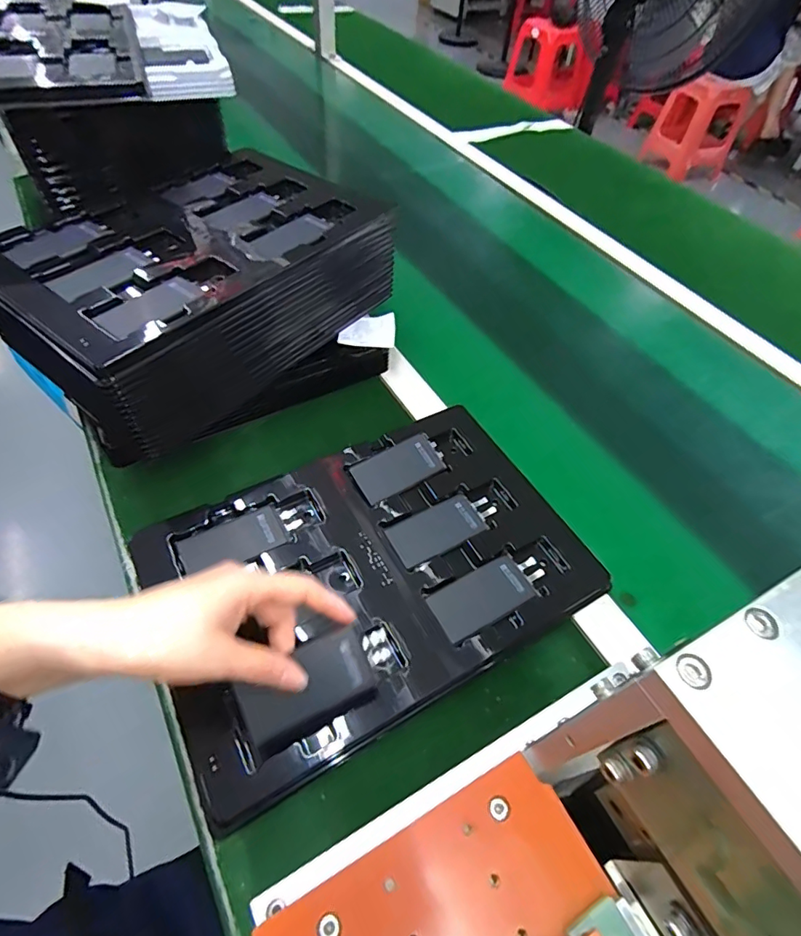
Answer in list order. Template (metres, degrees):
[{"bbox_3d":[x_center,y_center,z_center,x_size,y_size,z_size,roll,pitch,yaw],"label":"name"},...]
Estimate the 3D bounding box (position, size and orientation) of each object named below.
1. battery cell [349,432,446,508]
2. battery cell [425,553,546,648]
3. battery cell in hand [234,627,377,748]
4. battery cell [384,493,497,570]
[{"bbox_3d":[-0.001,-0.002,0.469,0.088,0.006,0.046,-28,60,-23],"label":"battery cell"},{"bbox_3d":[0.072,0.101,0.405,0.099,0.005,0.042,-24,58,-21],"label":"battery cell"},{"bbox_3d":[-0.061,0.141,0.326,0.081,0.014,0.048,-21,90,-18],"label":"battery cell in hand"},{"bbox_3d":[0.038,0.051,0.440,0.099,0.005,0.043,-26,59,-22],"label":"battery cell"}]

